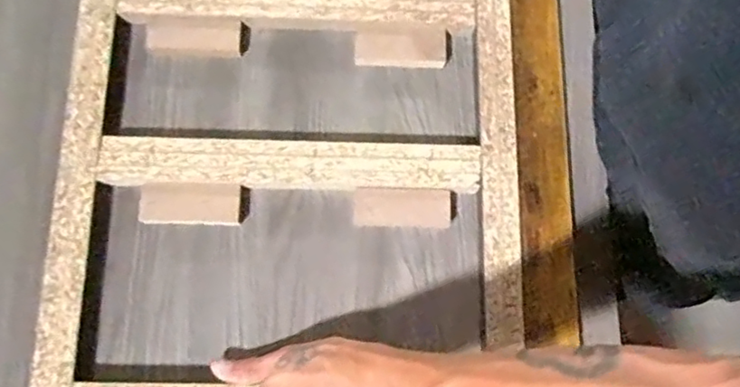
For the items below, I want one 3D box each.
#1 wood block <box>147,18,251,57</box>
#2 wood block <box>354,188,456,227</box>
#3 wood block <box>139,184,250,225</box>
[{"bbox_3d":[-0.150,-0.135,0.529,0.083,0.018,0.027,-1,76,-3],"label":"wood block"},{"bbox_3d":[0.030,0.013,0.514,0.084,0.018,0.029,0,76,-3],"label":"wood block"},{"bbox_3d":[-0.145,0.010,0.503,0.084,0.024,0.031,-1,76,-3],"label":"wood block"}]

